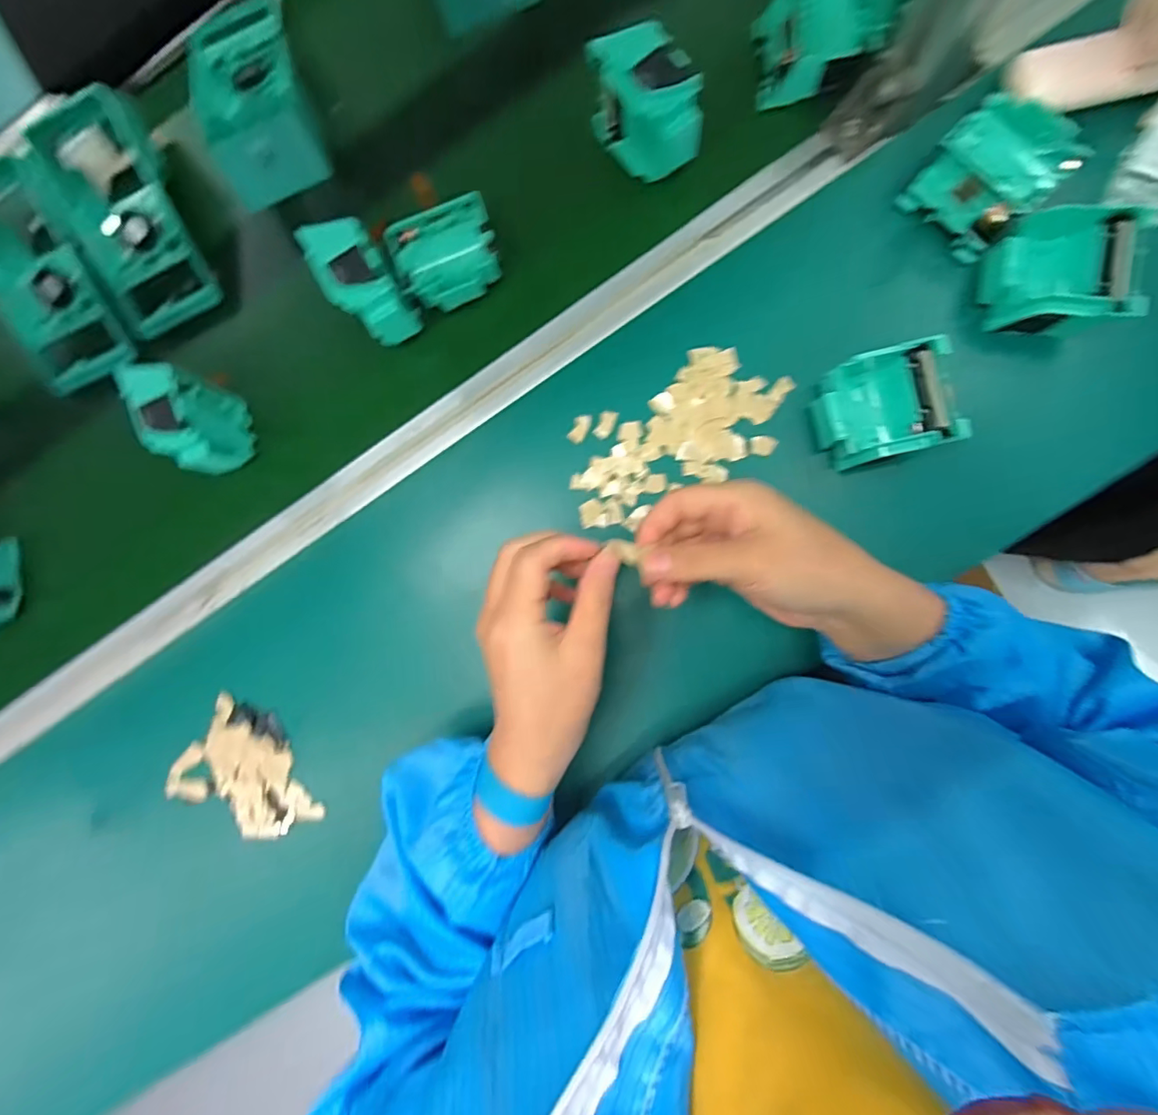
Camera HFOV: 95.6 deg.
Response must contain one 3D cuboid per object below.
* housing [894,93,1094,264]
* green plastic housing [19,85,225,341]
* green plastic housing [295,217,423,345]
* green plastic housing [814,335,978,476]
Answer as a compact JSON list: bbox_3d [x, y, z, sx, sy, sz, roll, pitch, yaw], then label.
[{"bbox_3d":[0.282,-0.262,0.359,0.073,0.046,0.073,-43,84,2],"label":"housing"},{"bbox_3d":[-0.378,-0.286,0.437,0.089,0.057,0.182,-22,85,4],"label":"green plastic housing"},{"bbox_3d":[-0.160,-0.204,0.394,0.045,0.062,0.064,-28,84,3],"label":"green plastic housing"},{"bbox_3d":[0.212,-0.105,0.367,0.081,0.035,0.071,-11,86,5],"label":"green plastic housing"}]

